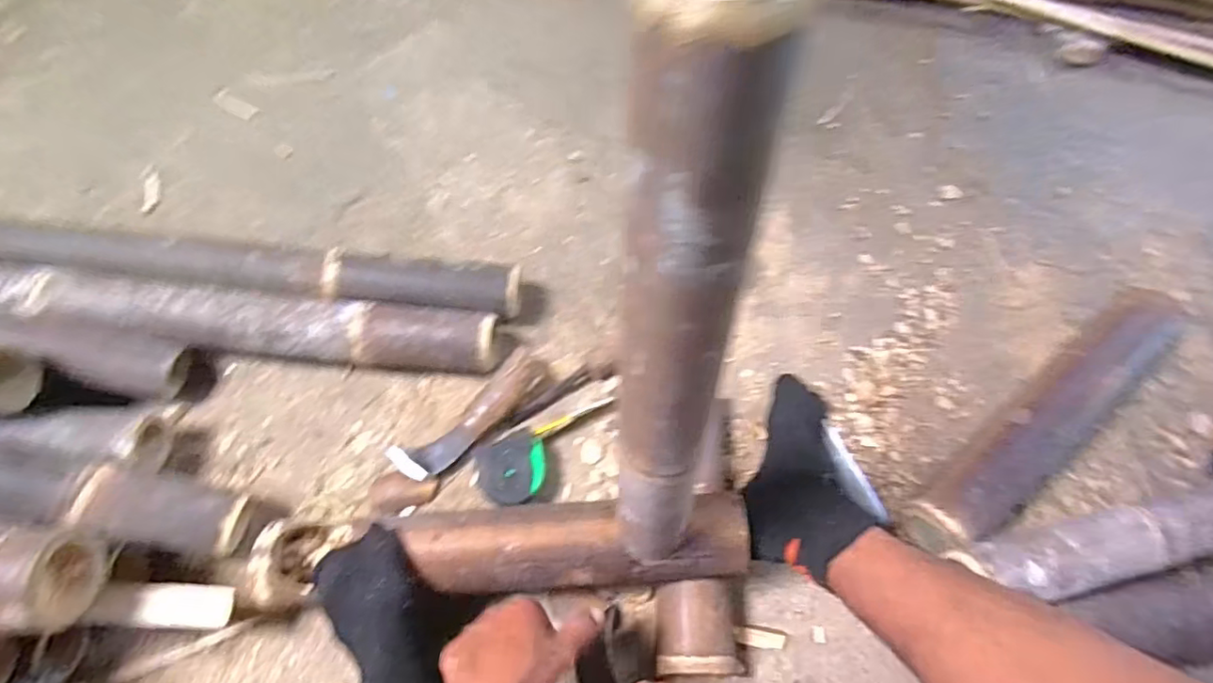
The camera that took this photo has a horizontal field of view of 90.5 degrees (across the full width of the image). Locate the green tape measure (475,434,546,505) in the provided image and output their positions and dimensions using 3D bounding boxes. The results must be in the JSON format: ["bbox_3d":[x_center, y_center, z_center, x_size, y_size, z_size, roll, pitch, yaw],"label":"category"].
[{"bbox_3d":[-0.107,0.151,0.697,0.075,0.042,0.071,2,65,-3],"label":"green tape measure"}]

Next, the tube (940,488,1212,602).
[{"bbox_3d":[0.617,0.196,0.633,0.534,0.048,0.070,-10,66,-9],"label":"tube"}]

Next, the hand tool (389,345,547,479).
[{"bbox_3d":[-0.163,0.089,0.721,0.203,0.042,0.060,-36,73,-16],"label":"hand tool"}]

